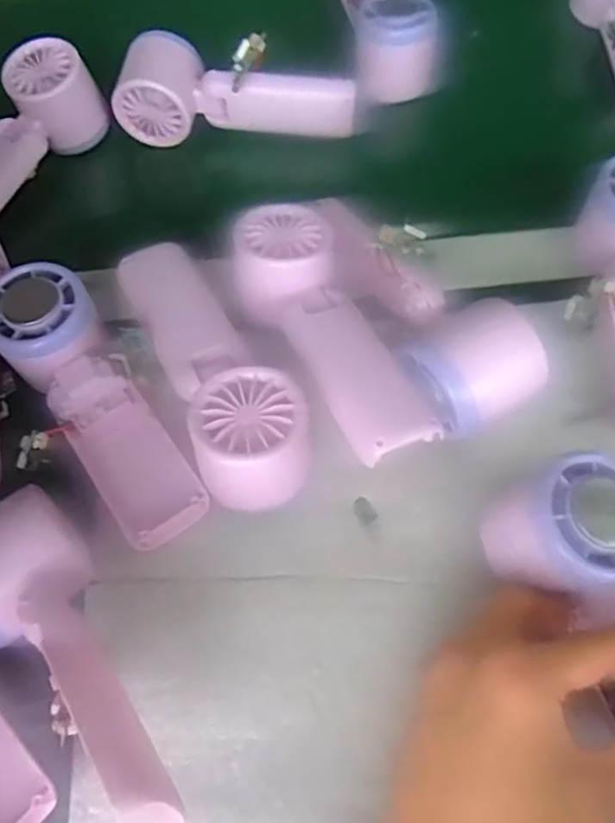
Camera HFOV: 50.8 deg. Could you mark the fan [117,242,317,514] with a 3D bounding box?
[{"bbox_3d":[-0.047,-0.021,0.335,0.053,0.058,0.174,-23,65,-10],"label":"fan"}]

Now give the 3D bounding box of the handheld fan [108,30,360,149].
[{"bbox_3d":[-0.049,-0.228,0.451,0.162,0.058,0.047,4,63,4],"label":"handheld fan"}]

